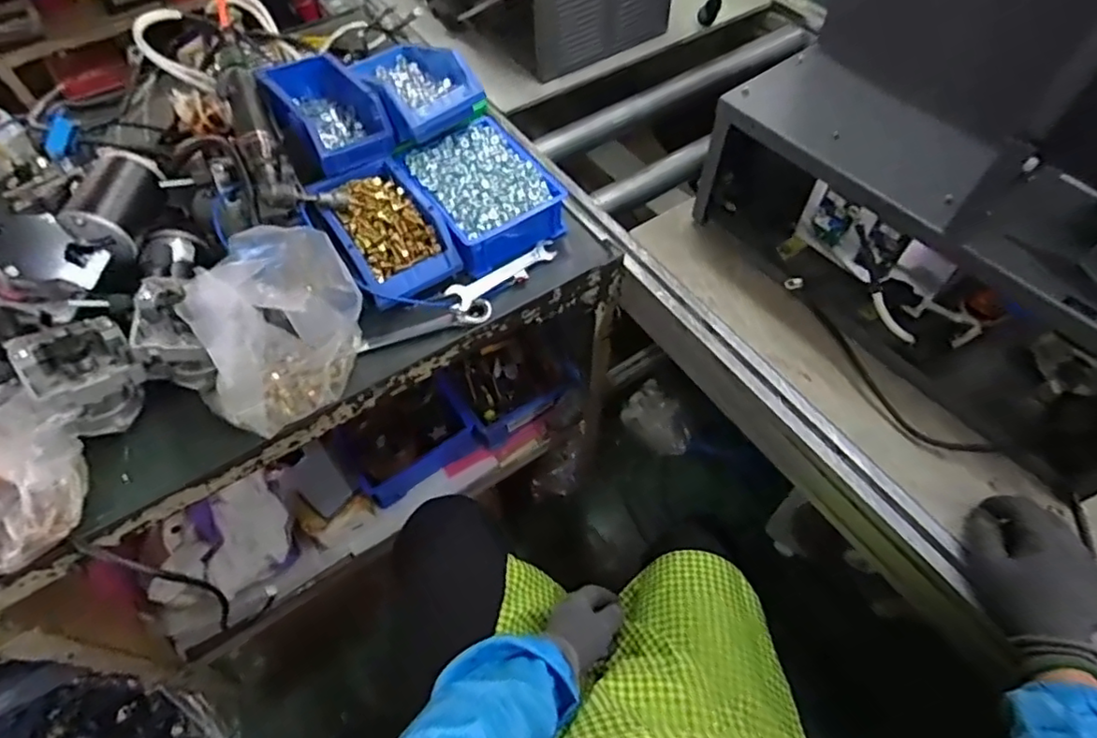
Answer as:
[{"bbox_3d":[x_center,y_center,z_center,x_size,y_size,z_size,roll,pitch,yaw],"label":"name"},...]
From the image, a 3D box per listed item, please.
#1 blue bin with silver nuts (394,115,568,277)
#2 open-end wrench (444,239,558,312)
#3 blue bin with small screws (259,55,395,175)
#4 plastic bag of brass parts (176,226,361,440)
[{"bbox_3d":[-0.087,-0.228,0.765,0.150,0.065,0.194,-30,63,-18],"label":"blue bin with silver nuts"},{"bbox_3d":[-0.054,-0.123,0.739,0.142,0.013,0.039,-33,63,-19],"label":"open-end wrench"},{"bbox_3d":[-0.278,-0.326,0.741,0.100,0.065,0.180,-34,64,-19],"label":"blue bin with small screws"},{"bbox_3d":[-0.274,-0.042,0.582,0.143,0.172,0.111,-39,65,-21],"label":"plastic bag of brass parts"}]

